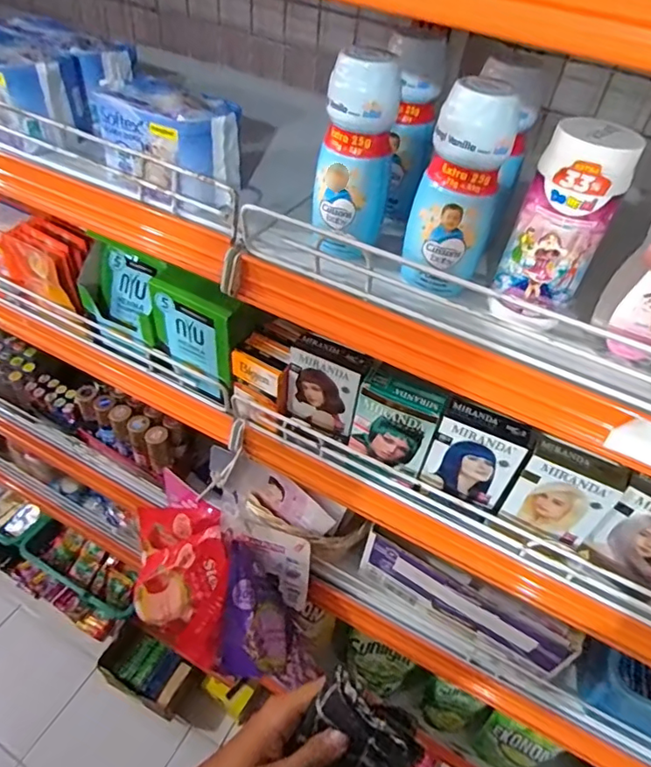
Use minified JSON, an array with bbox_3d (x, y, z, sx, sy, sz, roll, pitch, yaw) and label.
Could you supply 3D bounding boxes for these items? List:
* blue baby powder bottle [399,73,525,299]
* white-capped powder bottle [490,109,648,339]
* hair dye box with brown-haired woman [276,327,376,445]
[{"bbox_3d":[0.083,-0.117,0.335,0.049,0.125,0.033,11,46,4],"label":"blue baby powder bottle"},{"bbox_3d":[0.142,-0.091,0.326,0.049,0.120,0.038,25,48,16],"label":"white-capped powder bottle"},{"bbox_3d":[-0.002,0.004,0.483,0.073,0.088,0.030,21,47,12],"label":"hair dye box with brown-haired woman"}]

